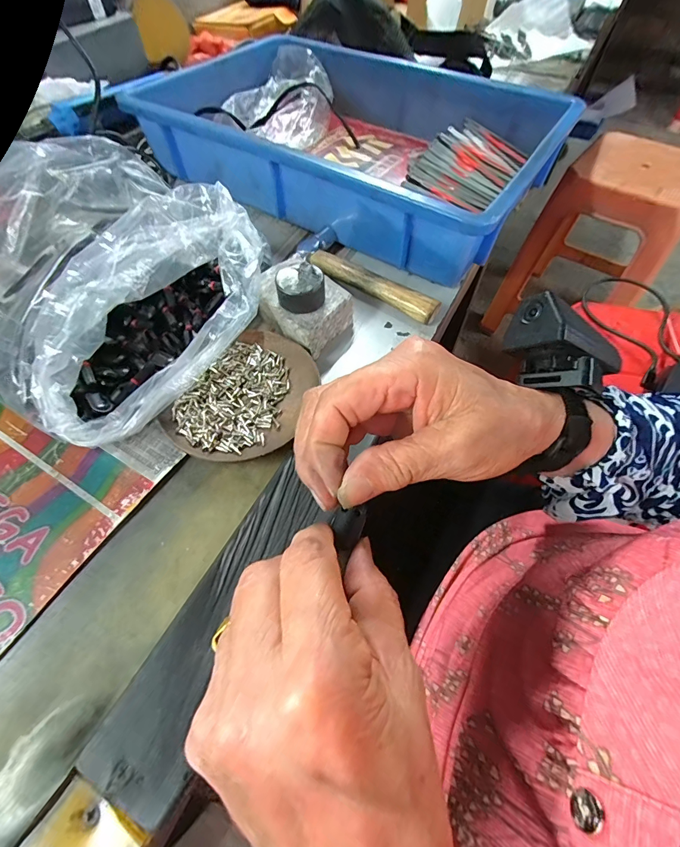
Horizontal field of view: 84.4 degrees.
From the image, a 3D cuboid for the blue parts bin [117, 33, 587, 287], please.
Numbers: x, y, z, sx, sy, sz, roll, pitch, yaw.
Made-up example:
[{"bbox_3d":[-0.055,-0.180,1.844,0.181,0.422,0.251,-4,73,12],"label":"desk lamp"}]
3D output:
[{"bbox_3d":[0.017,-0.335,0.438,0.425,0.078,0.302,29,62,18],"label":"blue parts bin"}]

